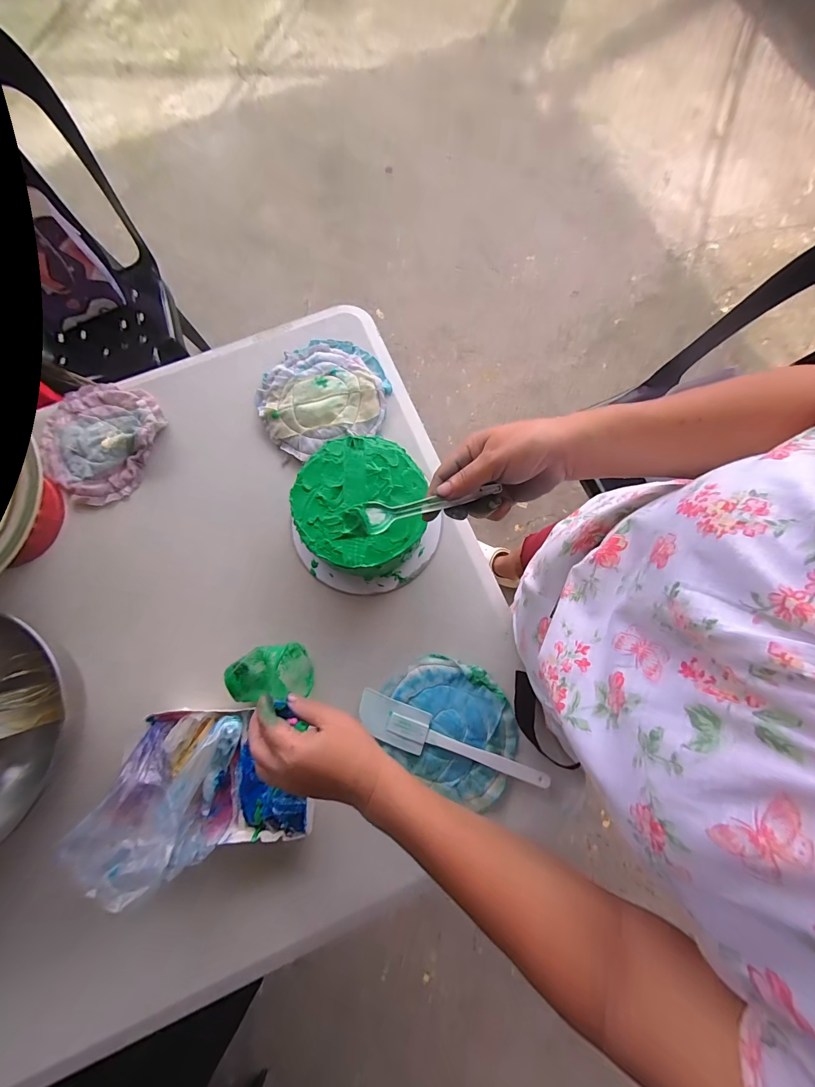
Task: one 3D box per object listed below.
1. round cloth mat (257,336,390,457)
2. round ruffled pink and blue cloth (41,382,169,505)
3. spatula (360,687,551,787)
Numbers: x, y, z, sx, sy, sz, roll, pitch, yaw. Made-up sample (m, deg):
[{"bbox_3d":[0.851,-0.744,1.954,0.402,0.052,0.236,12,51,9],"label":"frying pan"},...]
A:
[{"bbox_3d":[-0.117,-0.210,0.512,0.174,0.021,0.152,-22,81,-5],"label":"round cloth mat"},{"bbox_3d":[-0.418,-0.143,0.494,0.150,0.019,0.163,0,80,-1],"label":"round ruffled pink and blue cloth"},{"bbox_3d":[0.050,0.233,0.427,0.225,0.009,0.046,21,80,3],"label":"spatula"}]

